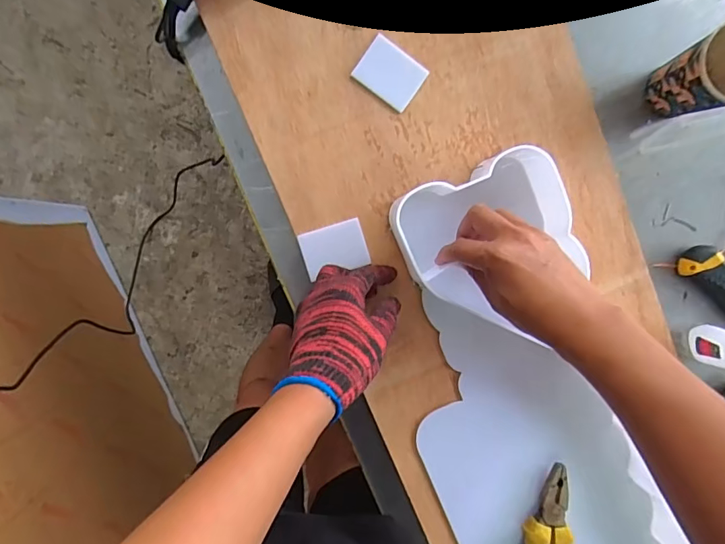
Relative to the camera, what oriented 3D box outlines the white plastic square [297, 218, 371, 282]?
[{"bbox_3d":[-0.028,-0.024,0.471,0.063,0.004,0.046,-18,97,-3],"label":"white plastic square"}]

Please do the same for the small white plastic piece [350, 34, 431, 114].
[{"bbox_3d":[0.028,-0.198,0.463,0.062,0.005,0.049,35,92,-5],"label":"small white plastic piece"}]

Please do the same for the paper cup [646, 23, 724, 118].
[{"bbox_3d":[0.337,-0.195,0.461,0.073,0.090,0.074,-15,95,-2],"label":"paper cup"}]

